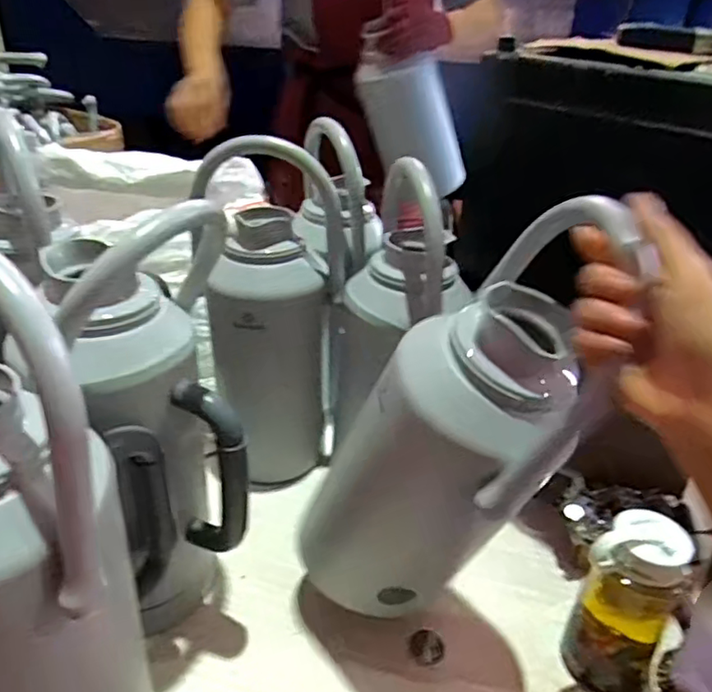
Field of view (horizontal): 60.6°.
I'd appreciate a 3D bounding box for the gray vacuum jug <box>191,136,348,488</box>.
[{"bbox_3d":[-0.100,-0.025,0.768,0.166,0.408,0.142,-3,33,-10],"label":"gray vacuum jug"}]

